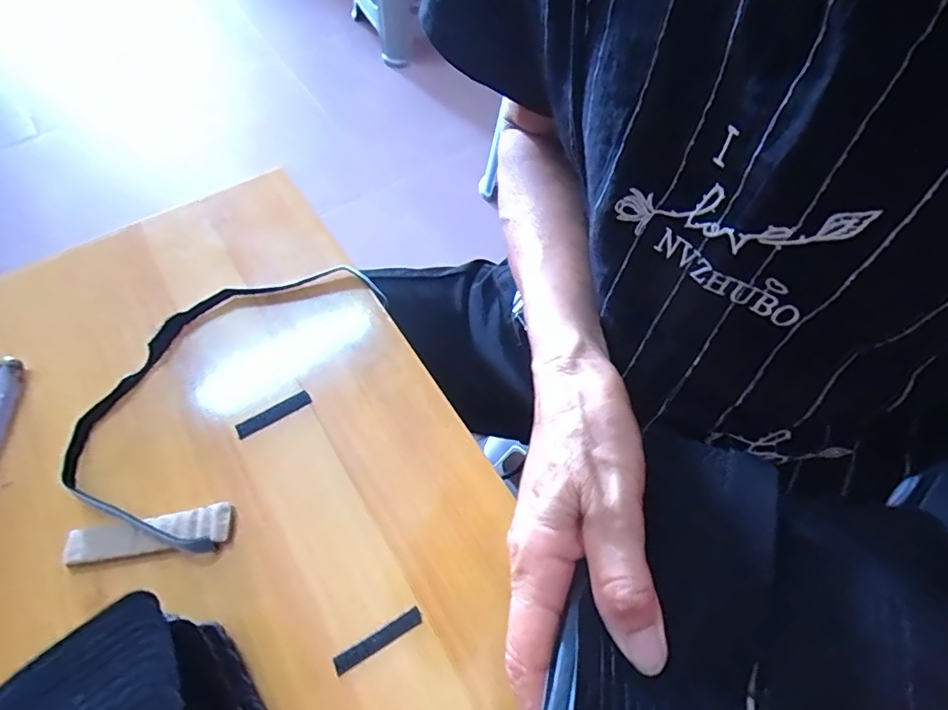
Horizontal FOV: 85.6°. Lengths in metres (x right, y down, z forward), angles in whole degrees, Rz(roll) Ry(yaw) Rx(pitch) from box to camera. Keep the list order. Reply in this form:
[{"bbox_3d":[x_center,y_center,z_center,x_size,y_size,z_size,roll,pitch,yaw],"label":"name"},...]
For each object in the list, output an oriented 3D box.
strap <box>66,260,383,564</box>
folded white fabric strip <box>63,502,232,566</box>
[{"bbox_3d":[-0.156,0.008,0.331,0.116,0.016,0.206,22,63,11],"label":"strap"},{"bbox_3d":[-0.178,0.098,0.282,0.084,0.010,0.020,-8,61,-5],"label":"folded white fabric strip"}]

